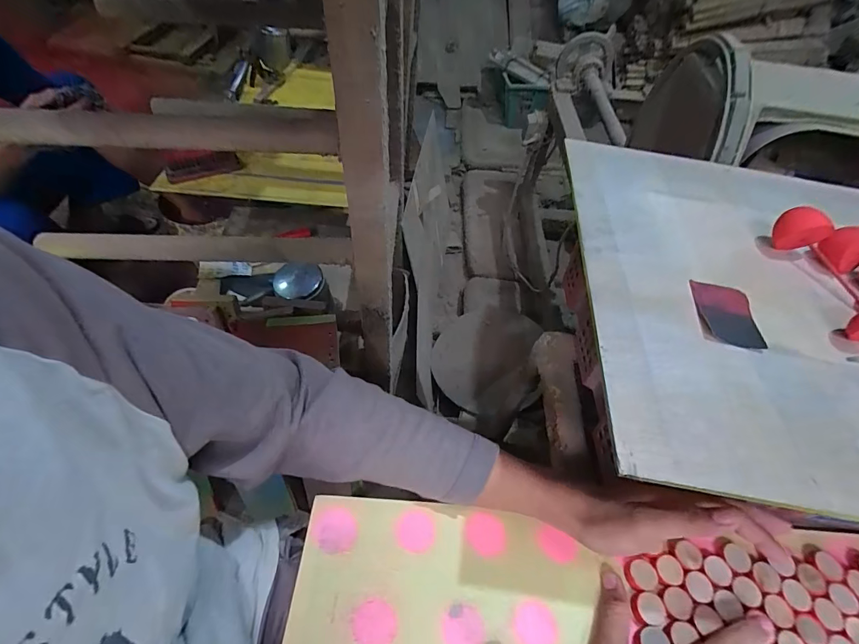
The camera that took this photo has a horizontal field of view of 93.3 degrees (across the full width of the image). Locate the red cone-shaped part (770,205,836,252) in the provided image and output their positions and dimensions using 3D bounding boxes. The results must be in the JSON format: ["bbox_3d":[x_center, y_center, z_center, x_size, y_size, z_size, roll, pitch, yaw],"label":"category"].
[{"bbox_3d":[0.316,-0.077,0.346,0.028,0.035,0.035,-31,62,-25],"label":"red cone-shaped part"}]

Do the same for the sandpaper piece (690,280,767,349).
[{"bbox_3d":[0.218,-0.006,0.298,0.041,0.004,0.061,12,53,4],"label":"sandpaper piece"}]

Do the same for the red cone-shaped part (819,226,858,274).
[{"bbox_3d":[0.352,-0.063,0.341,0.031,0.033,0.028,-21,58,-20],"label":"red cone-shaped part"}]

